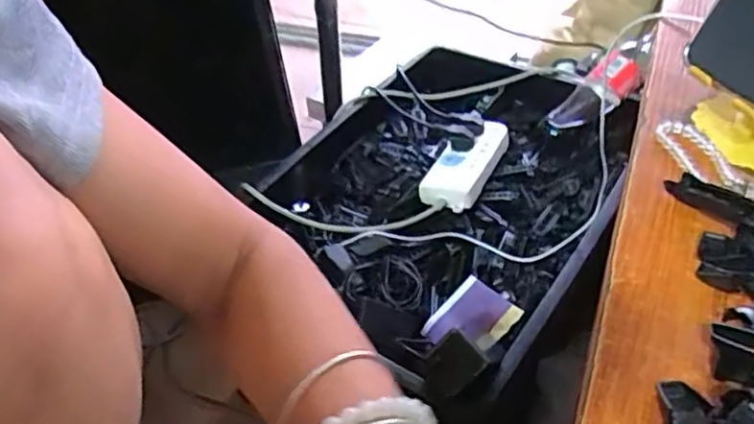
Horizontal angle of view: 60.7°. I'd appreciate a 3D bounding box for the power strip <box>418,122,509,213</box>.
[{"bbox_3d":[0.125,-0.068,0.909,0.083,0.033,0.179,15,47,20],"label":"power strip"}]

